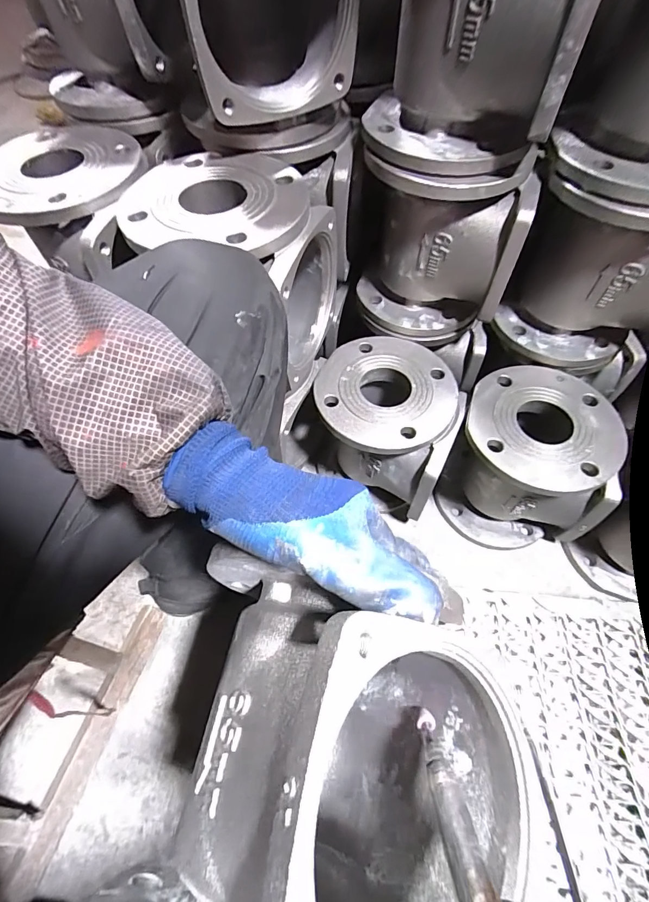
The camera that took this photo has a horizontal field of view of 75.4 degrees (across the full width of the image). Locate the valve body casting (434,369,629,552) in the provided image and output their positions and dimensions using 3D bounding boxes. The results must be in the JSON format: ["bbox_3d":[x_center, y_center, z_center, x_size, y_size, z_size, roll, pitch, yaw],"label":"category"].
[{"bbox_3d":[0.266,0.022,0.582,0.179,0.214,0.174,9,60,7],"label":"valve body casting"}]

